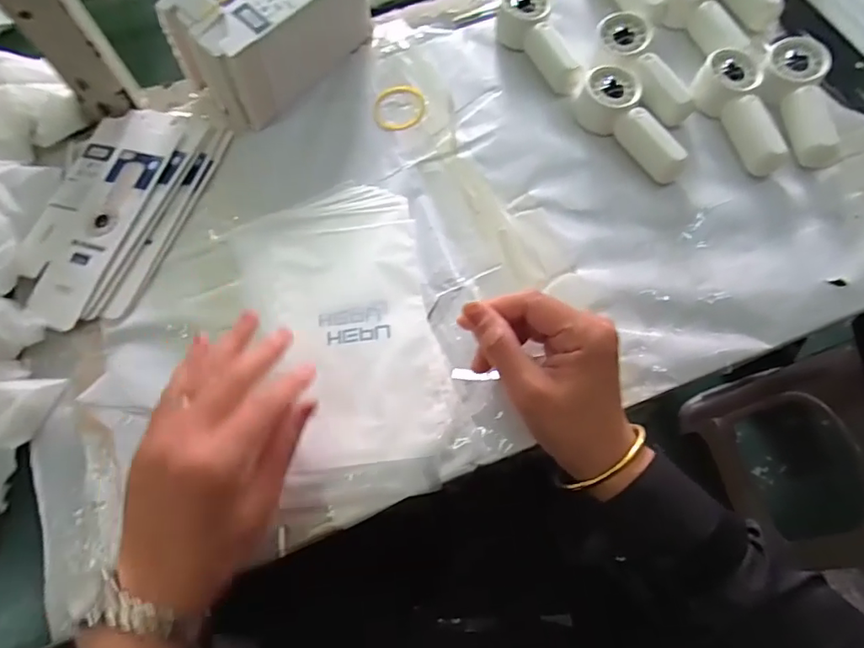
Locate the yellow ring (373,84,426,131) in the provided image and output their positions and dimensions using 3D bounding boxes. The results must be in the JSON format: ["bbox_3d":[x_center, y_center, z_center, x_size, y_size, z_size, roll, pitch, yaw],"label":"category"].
[{"bbox_3d":[-0.030,-0.198,0.488,0.046,0.004,0.054,10,69,6],"label":"yellow ring"}]

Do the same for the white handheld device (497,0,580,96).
[{"bbox_3d":[0.093,-0.254,0.487,0.044,0.030,0.112,-15,66,-3],"label":"white handheld device"}]

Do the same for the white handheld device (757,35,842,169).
[{"bbox_3d":[0.303,-0.184,0.449,0.054,0.037,0.113,5,67,5],"label":"white handheld device"}]

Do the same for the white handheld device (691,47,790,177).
[{"bbox_3d":[0.258,-0.176,0.448,0.051,0.034,0.108,-12,66,-2],"label":"white handheld device"}]

